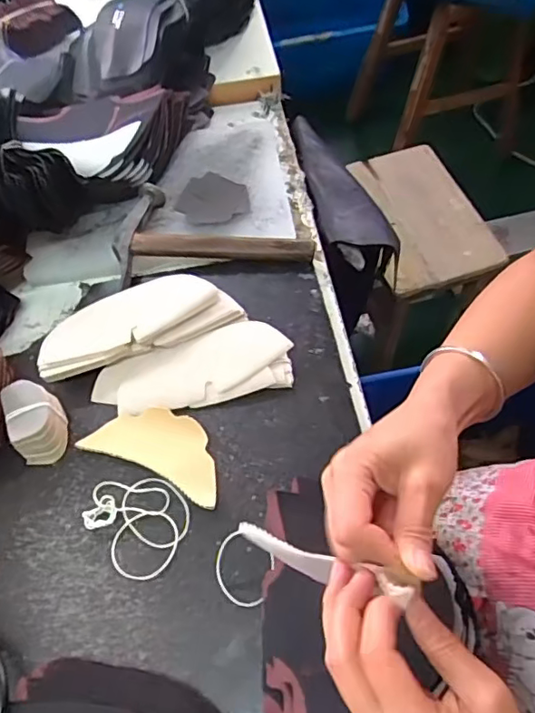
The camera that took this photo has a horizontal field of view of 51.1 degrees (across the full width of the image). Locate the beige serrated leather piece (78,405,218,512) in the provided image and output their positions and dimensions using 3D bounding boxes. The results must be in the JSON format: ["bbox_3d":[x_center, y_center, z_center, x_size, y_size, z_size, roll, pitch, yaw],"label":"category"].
[{"bbox_3d":[-0.093,0.078,0.494,0.127,0.004,0.061,22,64,13],"label":"beige serrated leather piece"}]

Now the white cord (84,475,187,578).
[{"bbox_3d":[-0.106,0.134,0.468,0.074,0.004,0.093,-35,64,-16],"label":"white cord"}]

